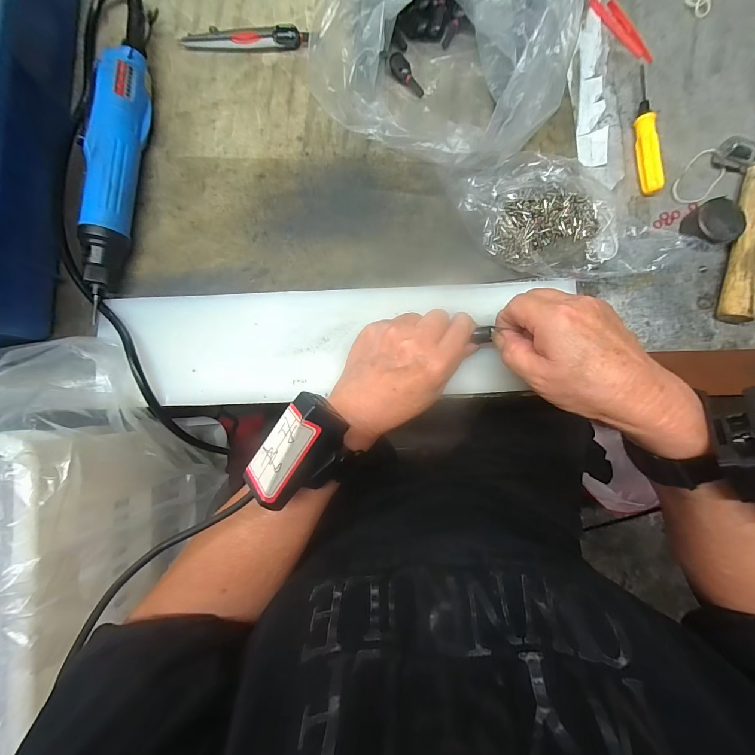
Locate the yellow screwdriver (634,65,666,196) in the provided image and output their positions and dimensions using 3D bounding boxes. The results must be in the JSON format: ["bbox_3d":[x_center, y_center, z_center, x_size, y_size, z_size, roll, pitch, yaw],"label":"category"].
[{"bbox_3d":[0.239,-0.219,0.302,0.014,0.015,0.115,-4,86,0],"label":"yellow screwdriver"}]

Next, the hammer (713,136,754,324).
[{"bbox_3d":[0.323,-0.126,0.290,0.054,0.019,0.161,8,86,1],"label":"hammer"}]

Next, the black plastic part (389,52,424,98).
[{"bbox_3d":[0.025,-0.272,0.305,0.016,0.008,0.041,-37,86,-3],"label":"black plastic part"}]

